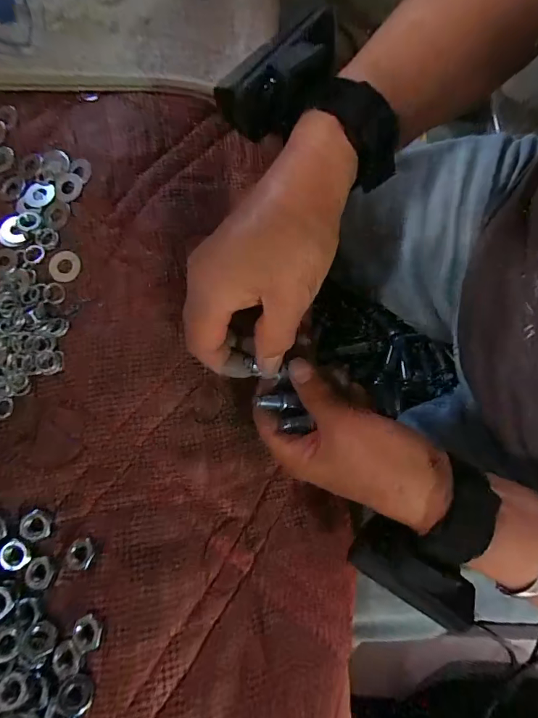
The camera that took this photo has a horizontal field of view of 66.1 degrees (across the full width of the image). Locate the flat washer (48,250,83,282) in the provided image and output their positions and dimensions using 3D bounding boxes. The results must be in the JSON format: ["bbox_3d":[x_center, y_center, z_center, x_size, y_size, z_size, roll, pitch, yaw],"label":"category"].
[{"bbox_3d":[-0.139,-0.064,0.281,0.022,0.004,0.022,-8,77,2],"label":"flat washer"}]

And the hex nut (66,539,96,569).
[{"bbox_3d":[-0.105,0.110,0.233,0.014,0.005,0.016,-32,78,-4],"label":"hex nut"}]

